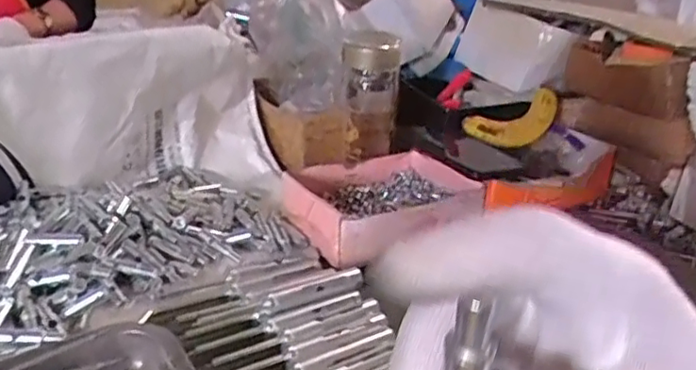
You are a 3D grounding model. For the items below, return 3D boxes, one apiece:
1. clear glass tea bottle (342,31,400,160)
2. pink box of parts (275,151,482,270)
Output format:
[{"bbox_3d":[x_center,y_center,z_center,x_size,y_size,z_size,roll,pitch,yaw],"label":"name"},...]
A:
[{"bbox_3d":[0.026,-0.103,0.714,0.062,0.146,0.066,4,26,3],"label":"clear glass tea bottle"},{"bbox_3d":[0.035,0.012,0.643,0.181,0.048,0.154,-10,28,-24],"label":"pink box of parts"}]

